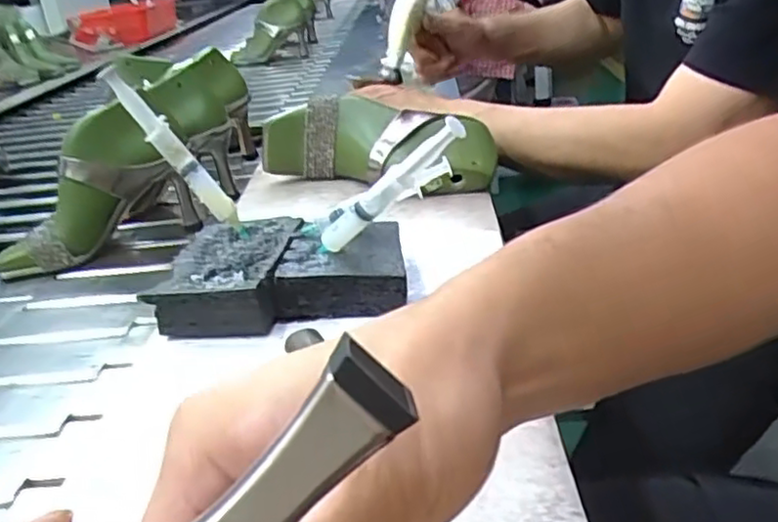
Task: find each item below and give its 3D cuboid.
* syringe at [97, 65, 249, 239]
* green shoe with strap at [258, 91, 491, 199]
[{"bbox_3d":[-0.156,-0.079,0.517,0.022,0.152,0.016,-32,19,19],"label":"syringe"},{"bbox_3d":[-0.017,-0.114,0.691,0.232,0.087,0.078,2,26,15],"label":"green shoe with strap"}]

